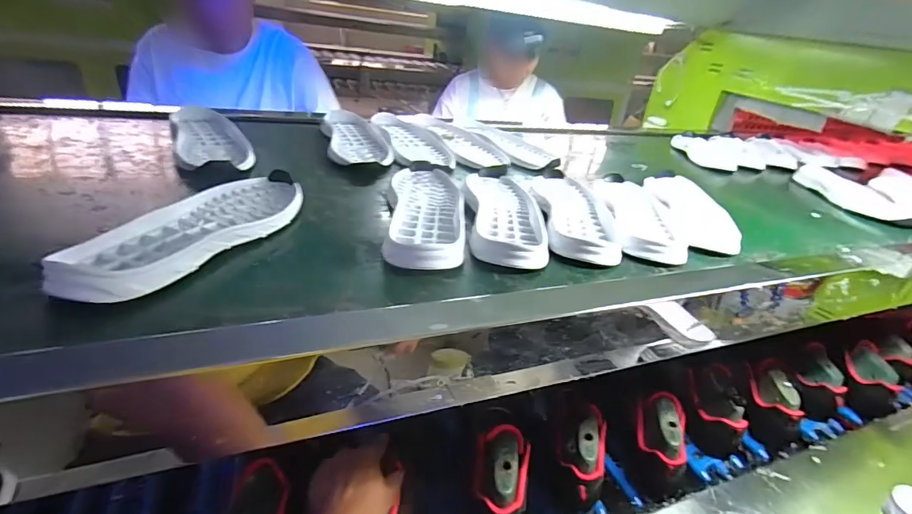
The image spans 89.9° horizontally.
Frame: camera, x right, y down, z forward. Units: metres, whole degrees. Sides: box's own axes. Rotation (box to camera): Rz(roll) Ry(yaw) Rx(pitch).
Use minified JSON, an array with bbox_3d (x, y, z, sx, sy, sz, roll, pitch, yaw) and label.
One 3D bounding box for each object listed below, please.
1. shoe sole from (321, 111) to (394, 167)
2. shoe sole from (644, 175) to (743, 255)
[{"bbox_3d":[-0.174,-0.205,0.781,0.096,0.031,0.232,-8,32,-17],"label":"shoe sole"},{"bbox_3d":[0.346,-0.077,0.686,0.093,0.019,0.253,7,31,7],"label":"shoe sole"}]

